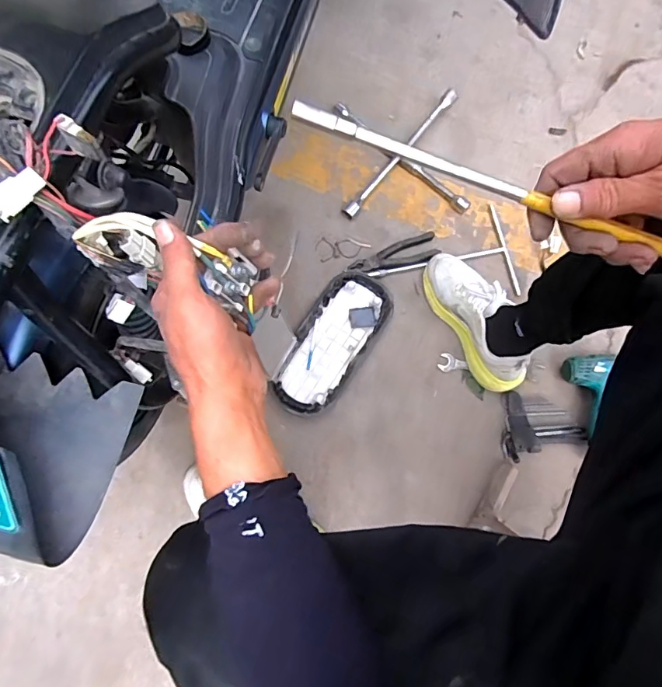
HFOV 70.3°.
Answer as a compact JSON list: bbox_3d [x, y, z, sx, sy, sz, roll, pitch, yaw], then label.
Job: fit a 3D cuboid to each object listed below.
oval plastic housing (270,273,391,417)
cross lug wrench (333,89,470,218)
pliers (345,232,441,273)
[{"bbox_3d":[0.001,-0.002,0.867,0.124,0.028,0.283,33,75,8],"label":"oval plastic housing"},{"bbox_3d":[0.140,-0.376,0.943,0.249,0.045,0.245,-5,78,-2],"label":"cross lug wrench"},{"bbox_3d":[0.119,-0.168,0.905,0.182,0.021,0.058,-17,74,-6],"label":"pliers"}]

